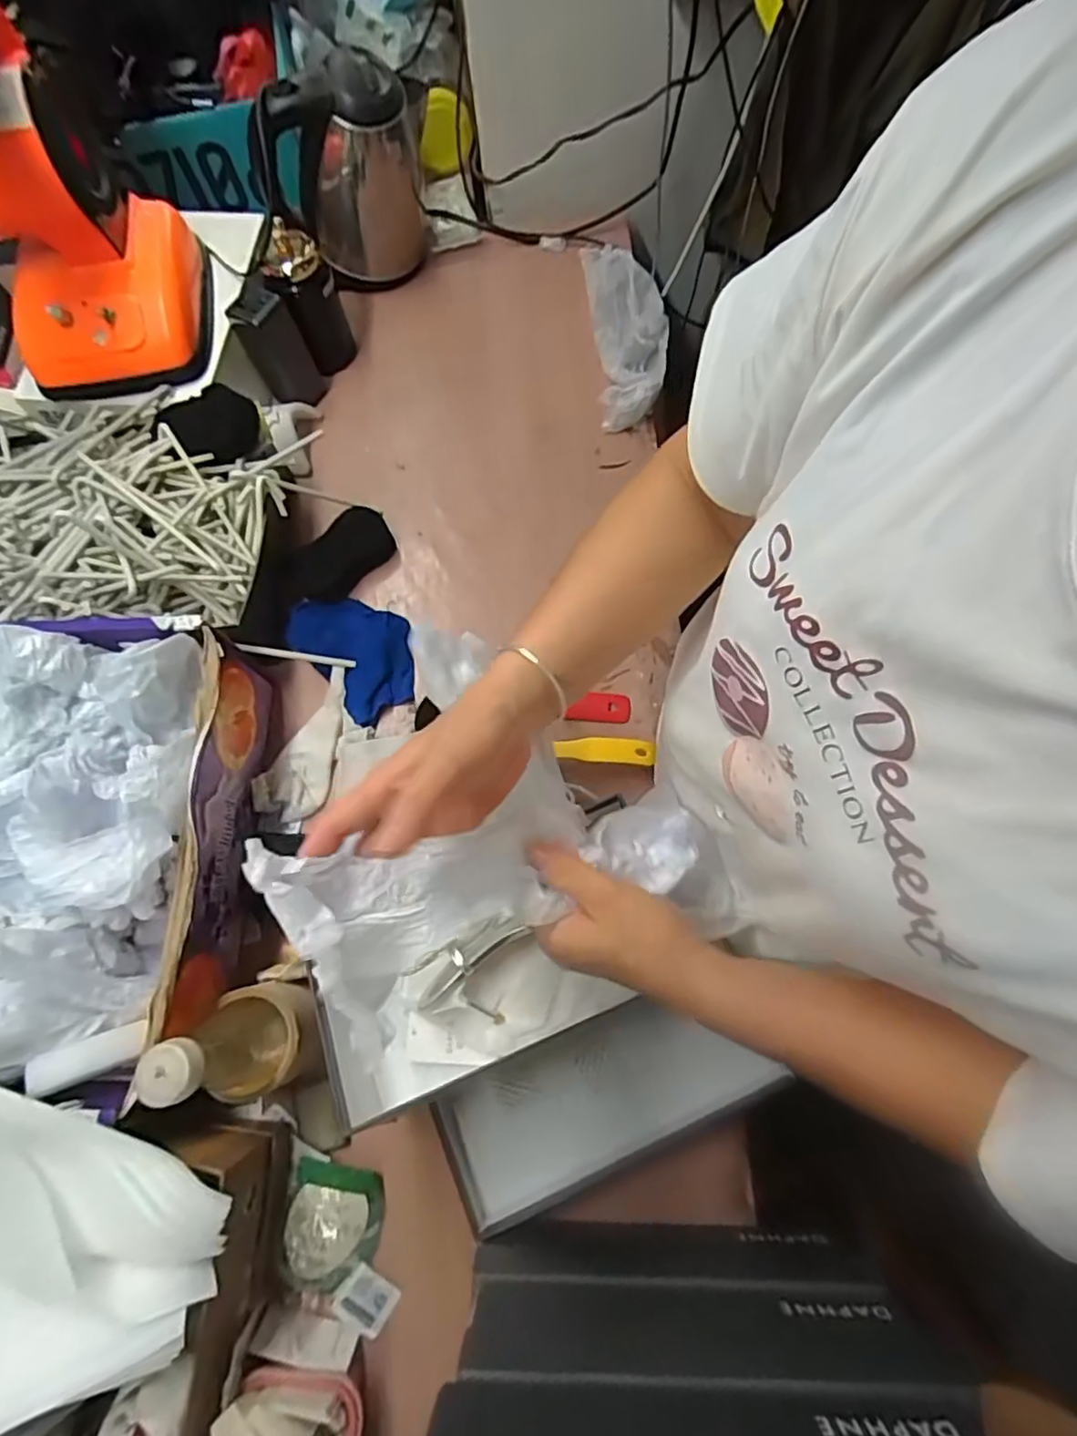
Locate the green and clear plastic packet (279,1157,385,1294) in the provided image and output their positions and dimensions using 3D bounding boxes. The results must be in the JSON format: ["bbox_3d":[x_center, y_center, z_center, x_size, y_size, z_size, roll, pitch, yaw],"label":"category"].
[{"bbox_3d":[-0.178,0.438,0.540,0.080,0.013,0.093,7,73,4],"label":"green and clear plastic packet"}]

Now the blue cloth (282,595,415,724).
[{"bbox_3d":[-0.202,-0.080,0.698,0.106,0.031,0.161,-42,76,-10],"label":"blue cloth"}]

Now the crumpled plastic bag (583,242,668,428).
[{"bbox_3d":[0.118,-0.499,0.798,0.100,0.048,0.276,-4,73,1],"label":"crumpled plastic bag"}]

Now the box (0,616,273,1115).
[{"bbox_3d":[-0.410,0.106,0.545,0.317,0.169,0.381,-3,73,1],"label":"box"}]

